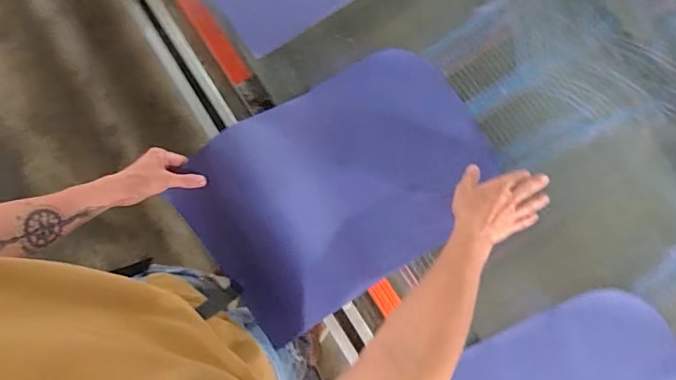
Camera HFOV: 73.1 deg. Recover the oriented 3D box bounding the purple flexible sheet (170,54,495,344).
[{"bbox_3d":[0.006,-0.012,0.737,0.475,0.039,0.325,-31,79,-7],"label":"purple flexible sheet"}]

